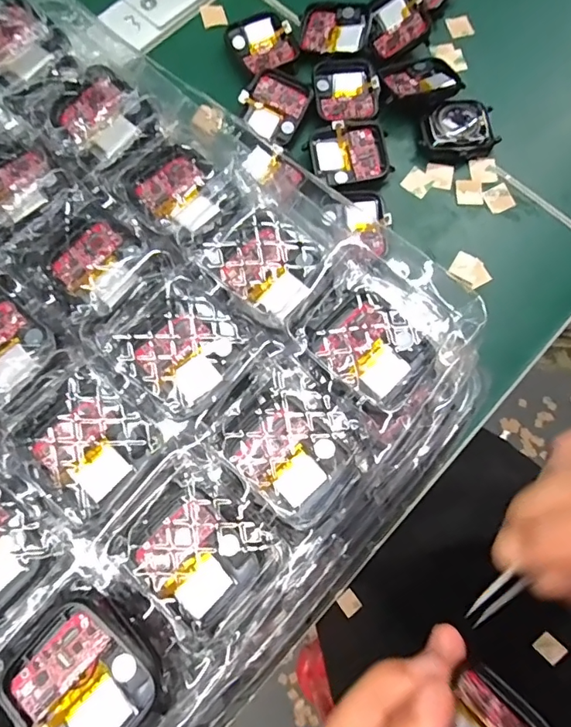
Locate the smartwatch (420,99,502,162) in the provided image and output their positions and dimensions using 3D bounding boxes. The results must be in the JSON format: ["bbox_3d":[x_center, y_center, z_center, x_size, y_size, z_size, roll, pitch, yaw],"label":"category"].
[{"bbox_3d":[0.102,-0.138,0.283,0.044,0.012,0.038,-10,75,-3],"label":"smartwatch"}]

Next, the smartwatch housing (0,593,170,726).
[{"bbox_3d":[-0.063,0.100,0.151,0.044,0.006,0.041,41,77,9],"label":"smartwatch housing"}]

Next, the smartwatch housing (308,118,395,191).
[{"bbox_3d":[0.037,-0.120,0.274,0.043,0.008,0.037,-14,75,-4],"label":"smartwatch housing"}]

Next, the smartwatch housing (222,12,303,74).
[{"bbox_3d":[-0.014,-0.196,0.294,0.037,0.009,0.043,-35,77,-9],"label":"smartwatch housing"}]

